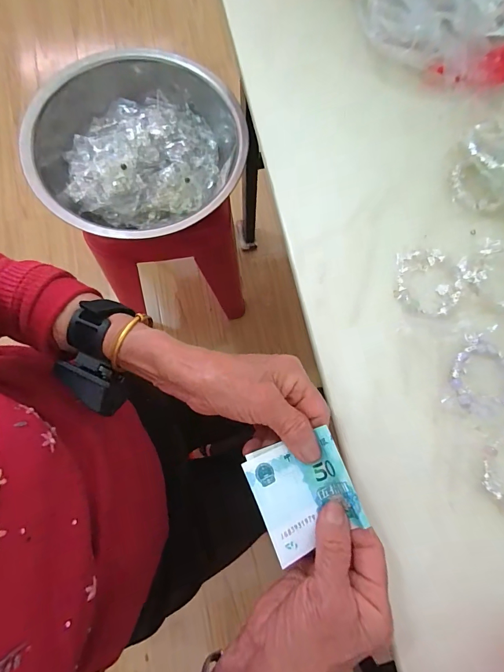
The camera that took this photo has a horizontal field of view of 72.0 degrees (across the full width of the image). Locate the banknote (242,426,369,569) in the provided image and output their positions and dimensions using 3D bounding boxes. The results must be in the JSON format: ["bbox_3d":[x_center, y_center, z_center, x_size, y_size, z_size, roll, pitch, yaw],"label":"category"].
[{"bbox_3d":[0.036,0.109,0.242,0.065,0.019,0.068,-20,79,-5],"label":"banknote"}]

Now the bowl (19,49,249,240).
[{"bbox_3d":[-0.198,-0.319,0.617,0.360,0.098,0.349,1,76,-5],"label":"bowl"}]

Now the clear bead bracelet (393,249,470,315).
[{"bbox_3d":[0.170,-0.051,0.327,0.068,0.005,0.064,0,78,0],"label":"clear bead bracelet"}]

